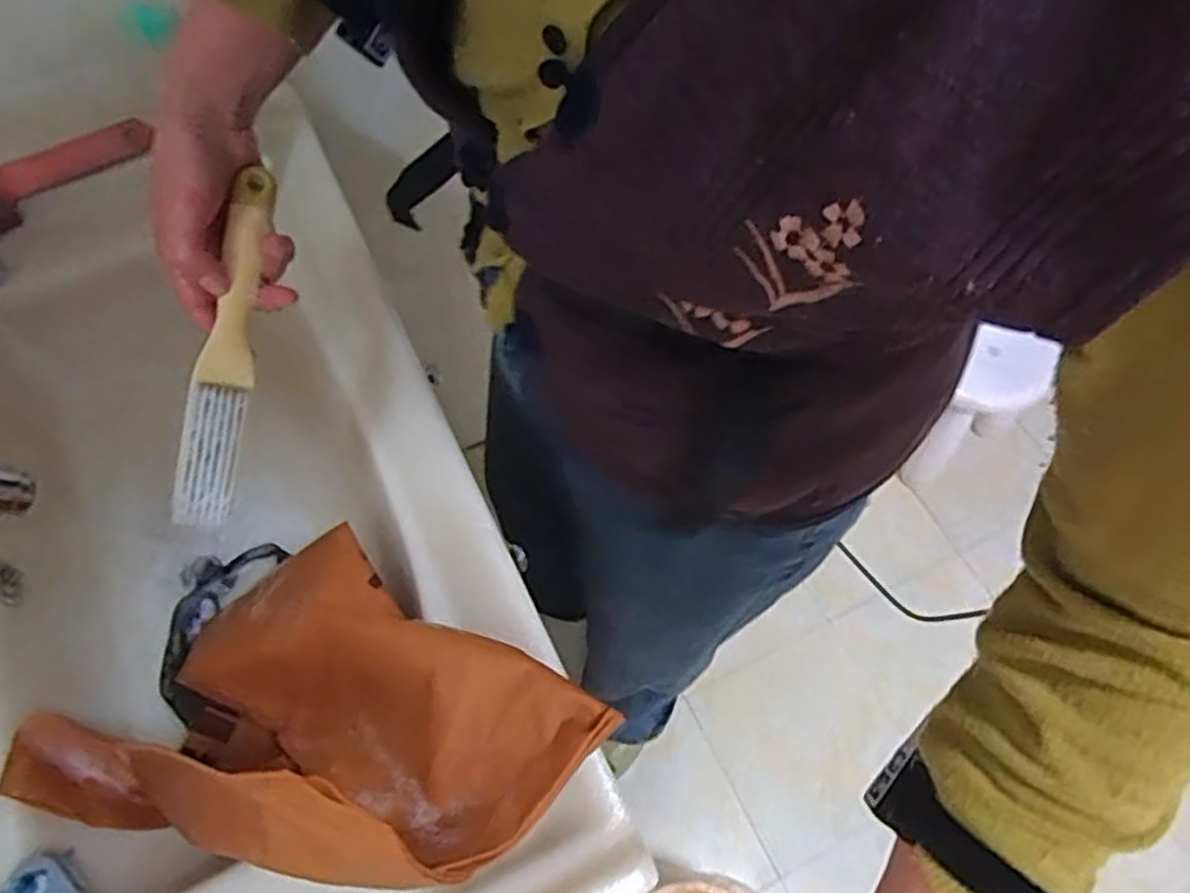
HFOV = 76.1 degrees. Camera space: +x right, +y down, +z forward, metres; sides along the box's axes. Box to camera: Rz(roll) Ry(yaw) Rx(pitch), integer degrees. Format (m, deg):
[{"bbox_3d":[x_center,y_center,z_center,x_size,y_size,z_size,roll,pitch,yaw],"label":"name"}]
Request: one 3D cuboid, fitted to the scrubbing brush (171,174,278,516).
[{"bbox_3d":[-0.230,-0.066,0.475,0.029,0.028,0.227,5,81,0],"label":"scrubbing brush"}]

